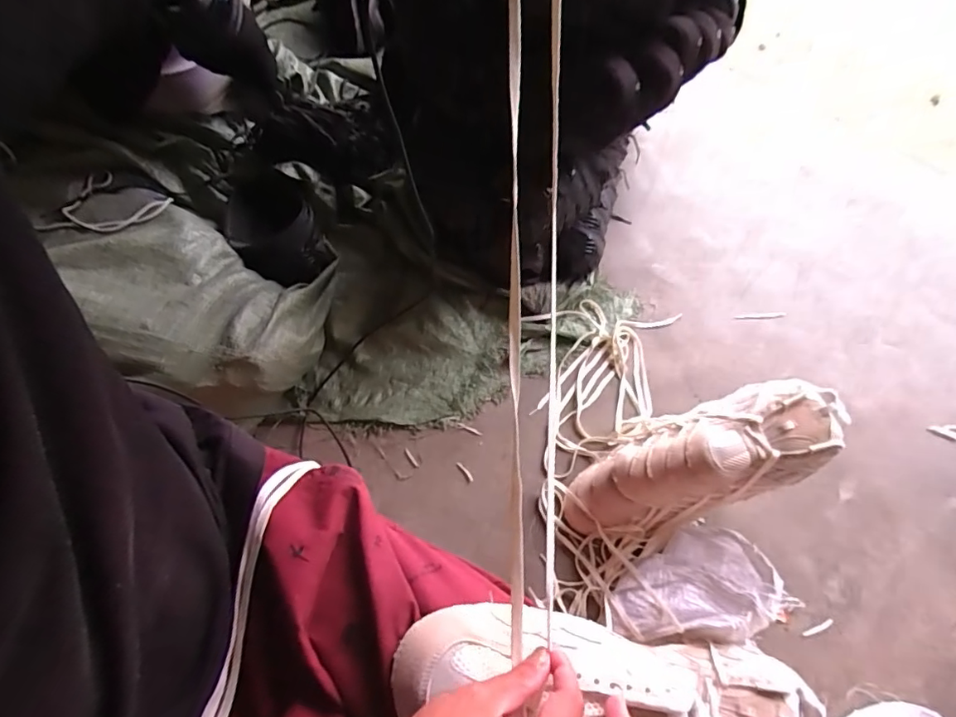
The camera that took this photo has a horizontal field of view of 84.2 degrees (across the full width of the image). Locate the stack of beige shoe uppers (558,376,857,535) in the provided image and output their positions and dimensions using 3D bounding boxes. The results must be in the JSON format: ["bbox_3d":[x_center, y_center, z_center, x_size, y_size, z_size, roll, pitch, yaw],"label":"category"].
[{"bbox_3d":[0.315,0.152,0.790,0.420,0.112,0.157,-30,67,23],"label":"stack of beige shoe uppers"}]

